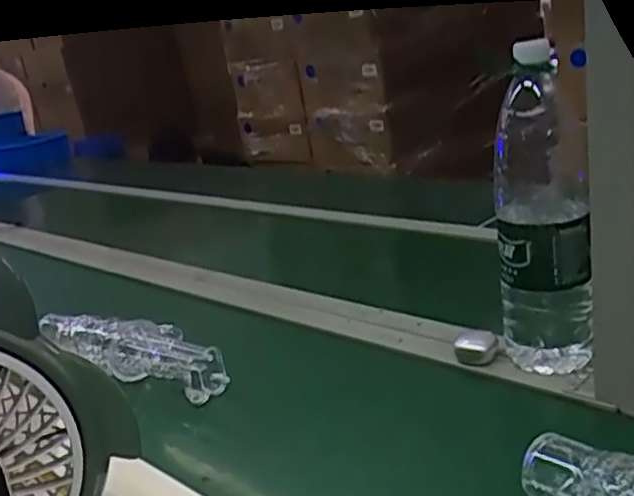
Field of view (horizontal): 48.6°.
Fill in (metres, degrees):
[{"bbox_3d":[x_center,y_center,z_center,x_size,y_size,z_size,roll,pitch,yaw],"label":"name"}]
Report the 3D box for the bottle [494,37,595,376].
[{"bbox_3d":[0.219,-0.020,0.686,0.085,0.300,0.073,-2,19,18],"label":"bottle"}]

